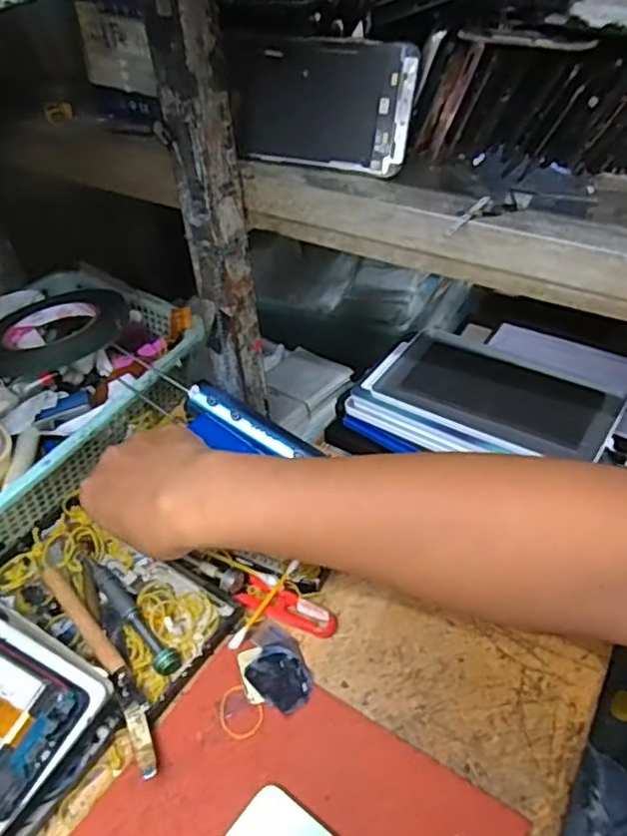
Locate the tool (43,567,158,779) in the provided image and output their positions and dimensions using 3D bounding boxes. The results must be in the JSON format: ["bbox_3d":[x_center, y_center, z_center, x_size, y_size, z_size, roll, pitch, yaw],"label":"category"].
[{"bbox_3d":[-0.131,0.146,0.412,0.017,0.012,0.161,-28,49,-23],"label":"tool"}]

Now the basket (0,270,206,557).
[{"bbox_3d":[-0.227,-0.017,0.536,0.189,0.069,0.261,23,50,25],"label":"basket"}]

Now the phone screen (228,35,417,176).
[{"bbox_3d":[0.001,-0.190,0.403,0.119,0.069,0.006,15,21,18],"label":"phone screen"}]

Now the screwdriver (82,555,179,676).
[{"bbox_3d":[-0.125,0.126,0.446,0.015,0.012,0.115,-31,50,-25],"label":"screwdriver"}]

